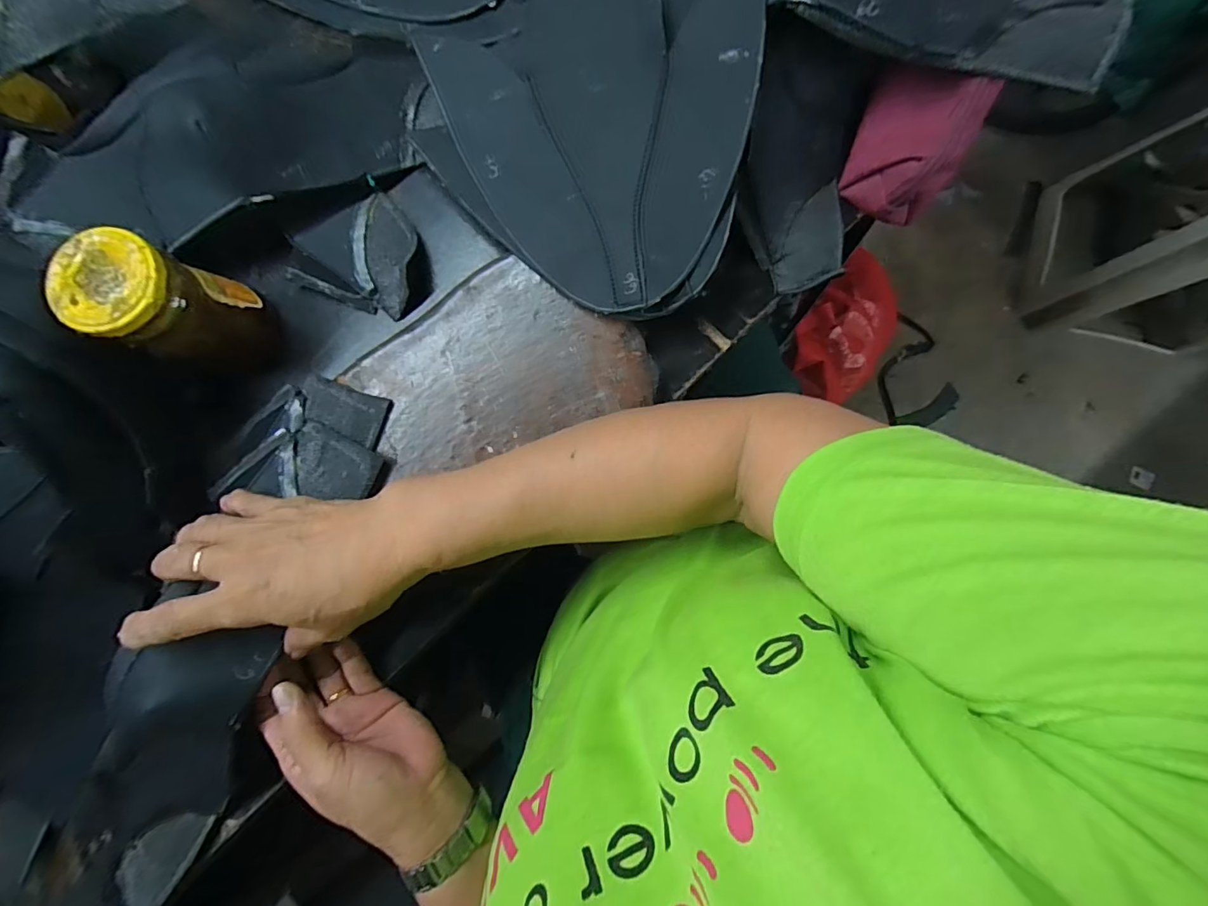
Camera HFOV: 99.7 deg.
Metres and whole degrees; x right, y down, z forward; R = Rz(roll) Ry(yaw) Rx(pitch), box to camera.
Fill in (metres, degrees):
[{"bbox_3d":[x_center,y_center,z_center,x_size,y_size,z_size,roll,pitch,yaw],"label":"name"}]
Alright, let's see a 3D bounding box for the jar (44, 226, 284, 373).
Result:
[{"bbox_3d":[-0.270,-0.090,0.326,0.055,0.109,0.064,16,89,2],"label":"jar"}]

